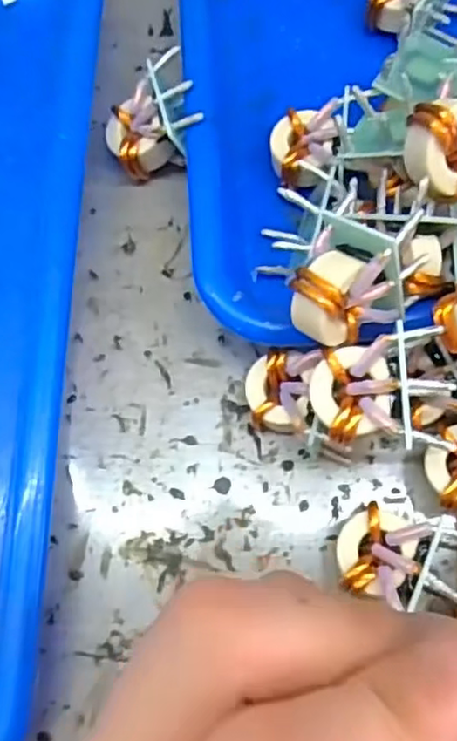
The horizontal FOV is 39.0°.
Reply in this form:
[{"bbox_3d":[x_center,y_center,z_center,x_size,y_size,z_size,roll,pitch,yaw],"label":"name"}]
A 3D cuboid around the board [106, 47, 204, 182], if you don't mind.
[{"bbox_3d":[-0.027,-0.095,0.252,0.039,0.018,0.042,-30,70,26],"label":"board"}]

